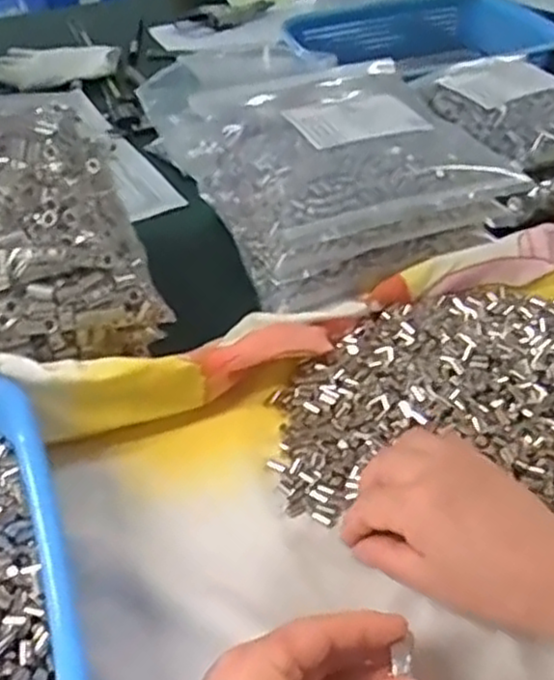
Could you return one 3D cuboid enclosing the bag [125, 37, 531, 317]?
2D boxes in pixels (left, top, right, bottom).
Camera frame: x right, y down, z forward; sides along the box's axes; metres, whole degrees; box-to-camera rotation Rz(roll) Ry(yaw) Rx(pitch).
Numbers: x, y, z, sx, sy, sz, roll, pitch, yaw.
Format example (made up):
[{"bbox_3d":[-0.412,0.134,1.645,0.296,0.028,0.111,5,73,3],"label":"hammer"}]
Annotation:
[{"bbox_3d":[0.030,-0.170,0.625,0.198,0.085,0.317,-19,44,-18],"label":"bag"}]

